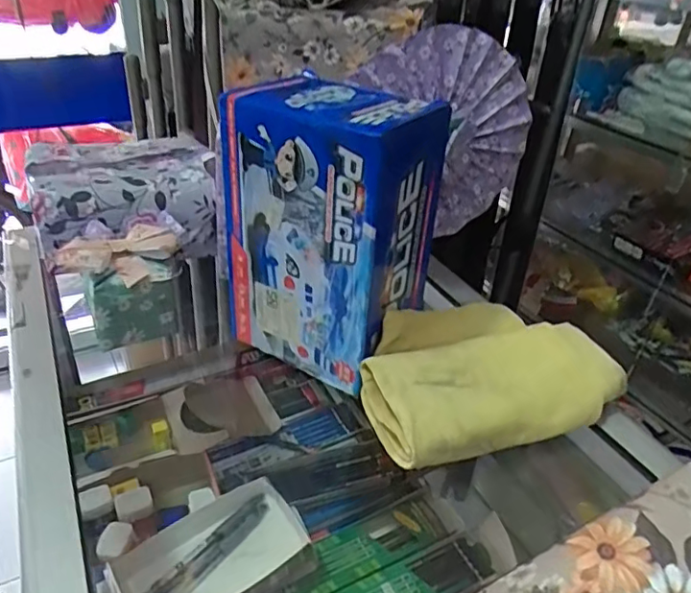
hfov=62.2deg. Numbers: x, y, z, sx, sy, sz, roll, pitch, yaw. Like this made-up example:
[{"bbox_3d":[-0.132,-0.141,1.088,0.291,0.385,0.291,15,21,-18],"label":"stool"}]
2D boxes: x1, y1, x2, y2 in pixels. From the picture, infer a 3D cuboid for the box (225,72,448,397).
[{"bbox_3d":[-0.012,-0.049,0.412,0.123,0.182,0.101,21,37,25],"label":"box"}]

